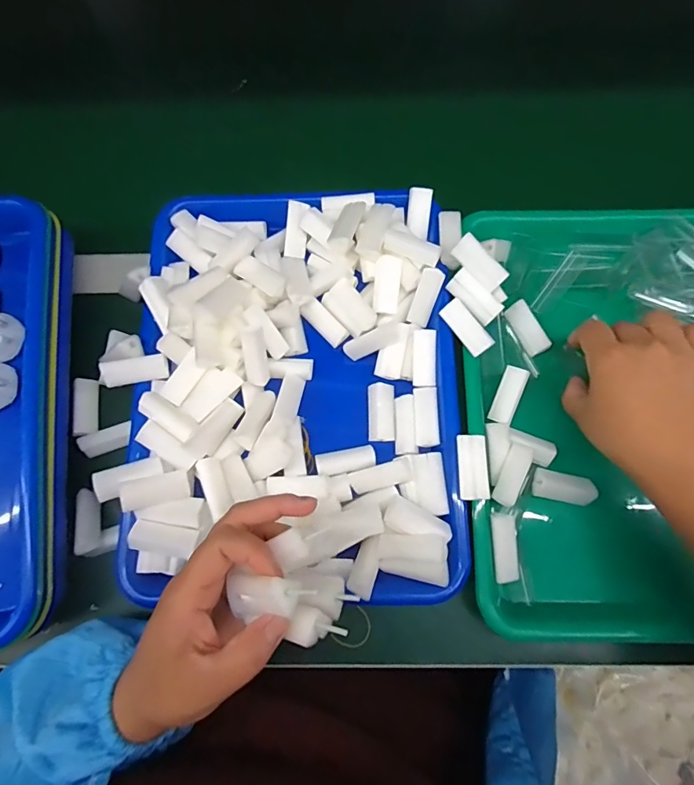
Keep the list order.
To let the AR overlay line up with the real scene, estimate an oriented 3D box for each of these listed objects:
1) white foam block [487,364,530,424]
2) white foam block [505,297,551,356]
[{"bbox_3d":[0.126,0.002,0.353,0.017,0.009,0.045,21,79,6],"label":"white foam block"},{"bbox_3d":[0.150,-0.054,0.379,0.020,0.010,0.046,-32,79,26],"label":"white foam block"}]

